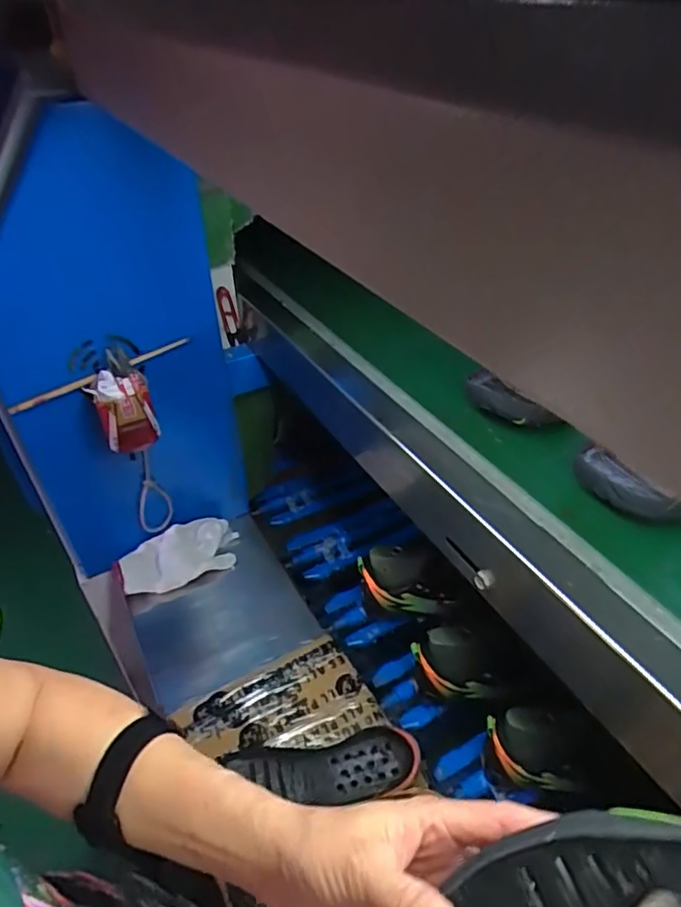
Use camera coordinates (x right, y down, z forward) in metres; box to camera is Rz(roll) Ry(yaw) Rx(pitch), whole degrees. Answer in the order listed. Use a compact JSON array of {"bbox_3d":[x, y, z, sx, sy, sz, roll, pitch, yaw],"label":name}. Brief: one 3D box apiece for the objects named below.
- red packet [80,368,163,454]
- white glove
[{"bbox_3d":[-0.274,-0.052,0.721,0.068,0.092,0.057,-18,44,-20],"label":"red packet"},{"bbox_3d":[-0.253,0.165,0.902,0.181,0.031,0.090,-22,69,-22],"label":"white glove"}]

